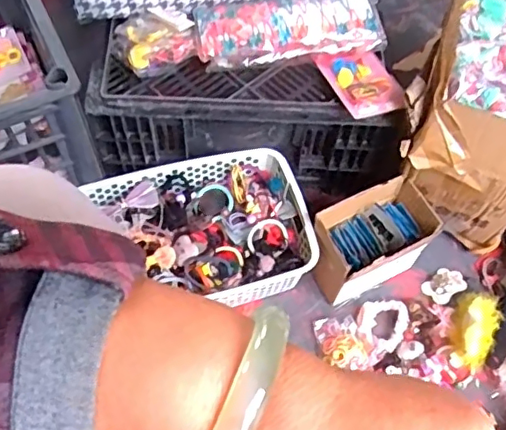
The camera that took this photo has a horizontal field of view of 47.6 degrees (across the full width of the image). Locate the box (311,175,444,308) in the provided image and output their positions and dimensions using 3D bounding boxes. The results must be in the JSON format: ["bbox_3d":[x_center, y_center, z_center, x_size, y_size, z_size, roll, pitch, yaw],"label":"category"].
[{"bbox_3d":[0.151,0.039,0.758,0.156,0.116,0.095,-26,65,-16],"label":"box"}]

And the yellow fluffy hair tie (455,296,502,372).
[{"bbox_3d":[0.291,0.147,0.743,0.050,0.038,0.095,17,61,7],"label":"yellow fluffy hair tie"}]

